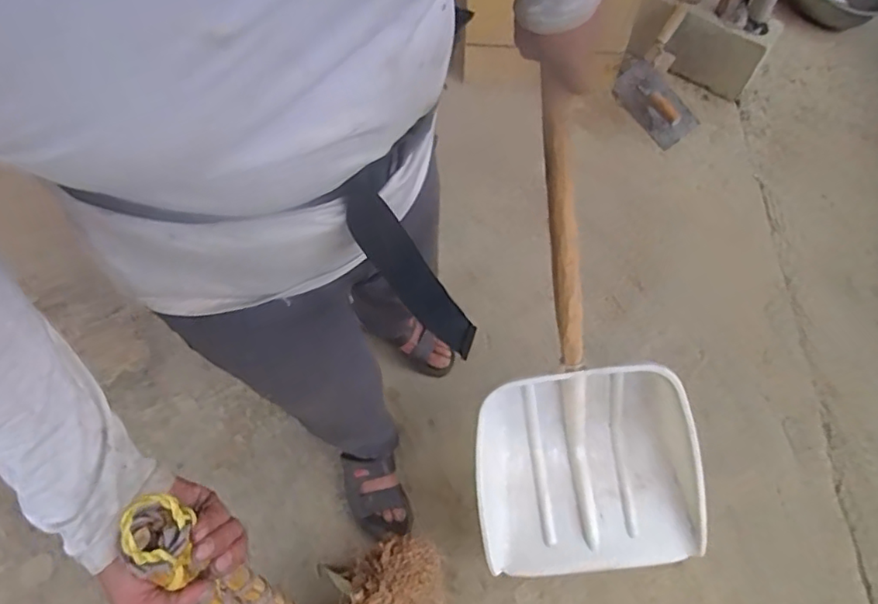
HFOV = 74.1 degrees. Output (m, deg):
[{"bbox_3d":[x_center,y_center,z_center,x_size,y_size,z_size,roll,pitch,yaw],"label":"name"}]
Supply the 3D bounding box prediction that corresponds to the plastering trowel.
[{"bbox_3d":[0.606,-0.555,1.643,0.128,0.097,0.258,-20,65,-5],"label":"plastering trowel"}]

